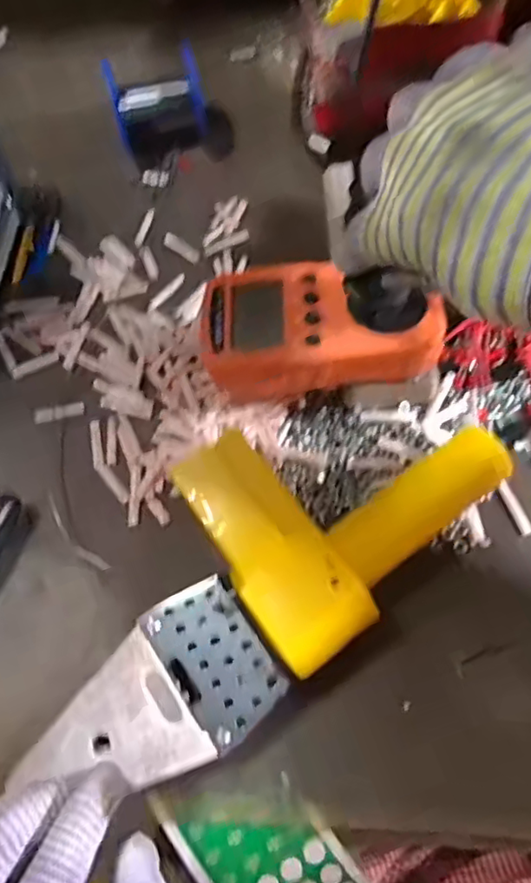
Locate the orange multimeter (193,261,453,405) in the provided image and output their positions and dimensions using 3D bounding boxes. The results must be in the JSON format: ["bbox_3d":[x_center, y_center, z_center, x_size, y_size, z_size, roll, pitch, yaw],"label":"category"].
[{"bbox_3d":[0.027,-0.064,0.321,0.125,0.035,0.074,-7,65,-1],"label":"orange multimeter"}]

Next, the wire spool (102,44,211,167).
[{"bbox_3d":[-0.082,-0.255,0.446,0.069,0.060,0.059,-19,66,-6],"label":"wire spool"}]

